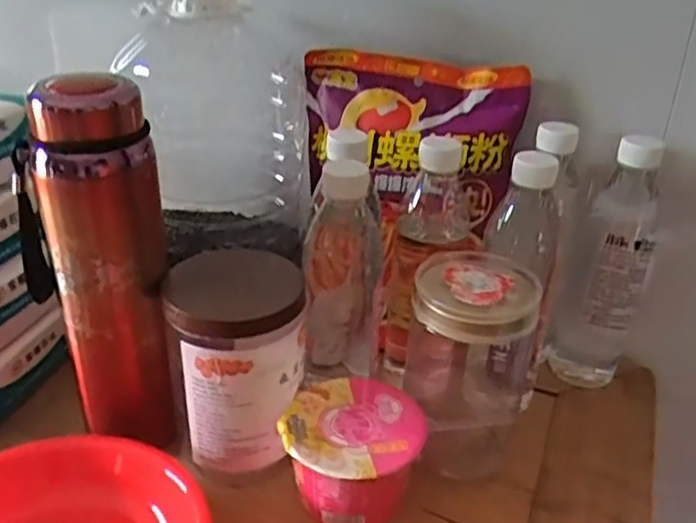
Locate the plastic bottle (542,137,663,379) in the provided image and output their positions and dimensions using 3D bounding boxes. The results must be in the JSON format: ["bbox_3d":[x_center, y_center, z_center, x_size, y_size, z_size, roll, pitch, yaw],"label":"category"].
[{"bbox_3d":[0.224,0.000,0.591,0.063,0.222,0.069,16,34,21],"label":"plastic bottle"}]

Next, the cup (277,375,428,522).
[{"bbox_3d":[0.002,0.140,0.496,0.094,0.069,0.089,2,31,-1],"label":"cup"}]

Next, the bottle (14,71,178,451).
[{"bbox_3d":[-0.166,0.010,0.488,0.082,0.261,0.074,19,34,24],"label":"bottle"}]

